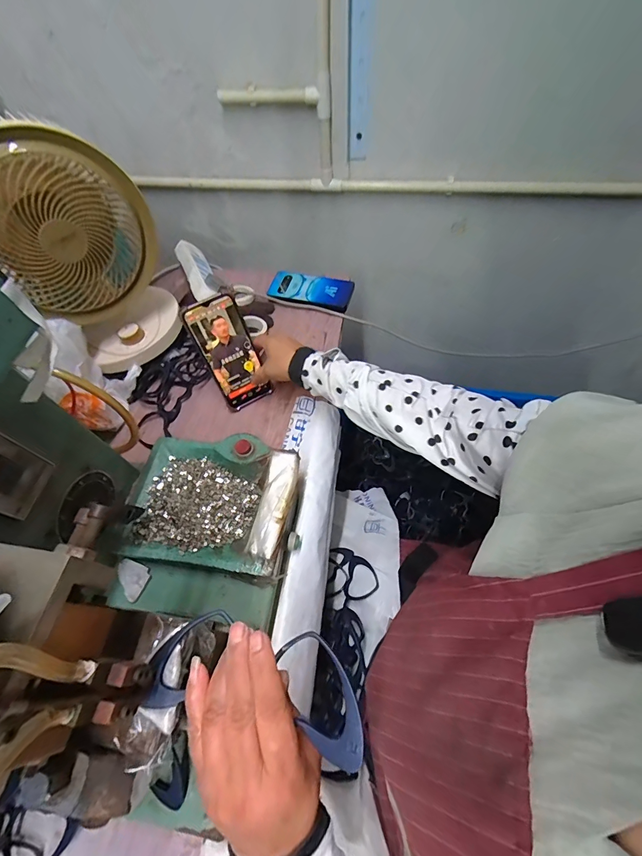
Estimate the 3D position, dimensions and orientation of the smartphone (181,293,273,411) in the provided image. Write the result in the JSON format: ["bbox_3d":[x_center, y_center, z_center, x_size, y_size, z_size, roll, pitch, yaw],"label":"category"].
[{"bbox_3d":[-0.134,-0.107,0.534,0.077,0.166,0.008,-26,36,-11],"label":"smartphone"}]

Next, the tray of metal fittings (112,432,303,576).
[{"bbox_3d":[-0.132,0.081,0.434,0.189,0.024,0.159,7,60,8],"label":"tray of metal fittings"}]

